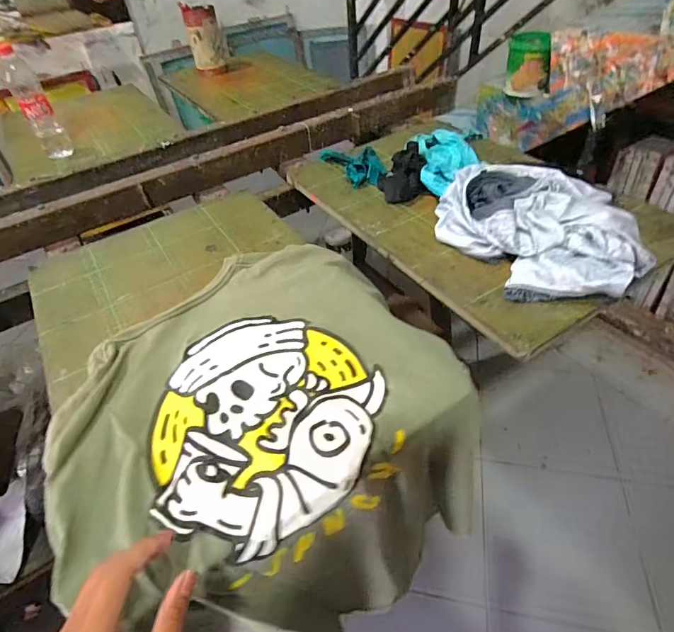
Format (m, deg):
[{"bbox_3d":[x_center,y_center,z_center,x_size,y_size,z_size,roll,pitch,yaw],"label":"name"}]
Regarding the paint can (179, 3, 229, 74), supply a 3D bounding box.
[{"bbox_3d":[-0.432,-0.916,1.421,0.109,0.183,0.111,-14,45,-8],"label":"paint can"}]

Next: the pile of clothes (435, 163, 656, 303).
[{"bbox_3d":[0.284,-0.139,0.625,0.258,0.064,0.293,0,43,7],"label":"pile of clothes"}]

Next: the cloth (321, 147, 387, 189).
[{"bbox_3d":[0.038,-0.310,0.863,0.082,0.033,0.169,-20,44,-16],"label":"cloth"}]

